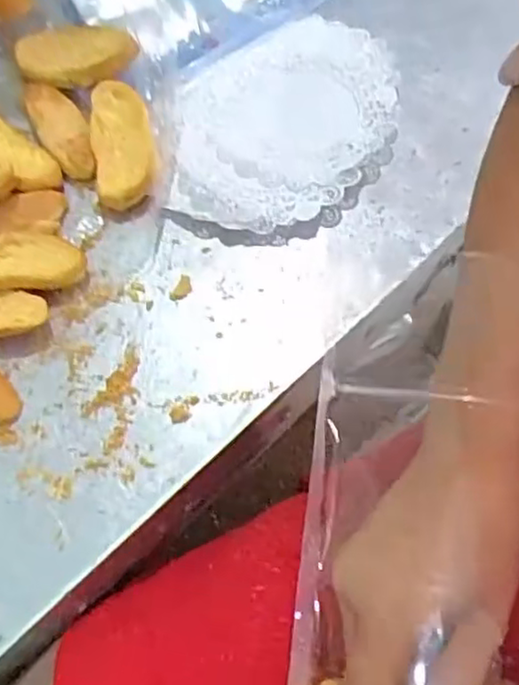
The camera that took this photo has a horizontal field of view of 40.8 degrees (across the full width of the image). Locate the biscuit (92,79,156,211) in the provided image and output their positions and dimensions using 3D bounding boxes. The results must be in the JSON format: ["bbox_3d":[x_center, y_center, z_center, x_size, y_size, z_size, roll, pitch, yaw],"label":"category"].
[{"bbox_3d":[-0.094,-0.137,0.478,0.041,0.022,0.091,-9,64,-4],"label":"biscuit"}]

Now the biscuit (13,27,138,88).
[{"bbox_3d":[-0.135,-0.211,0.512,0.100,0.021,0.044,10,63,22],"label":"biscuit"}]

